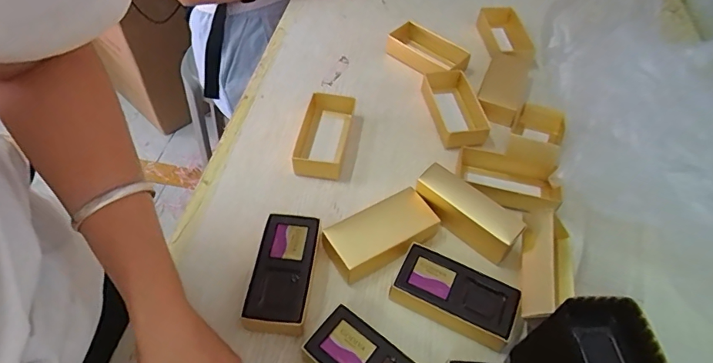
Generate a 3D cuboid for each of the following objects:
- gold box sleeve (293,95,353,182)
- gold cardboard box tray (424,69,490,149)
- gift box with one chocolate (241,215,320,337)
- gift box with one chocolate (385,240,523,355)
[{"bbox_3d":[-0.044,-0.056,0.557,0.062,0.030,0.121,8,53,4],"label":"gold box sleeve"},{"bbox_3d":[0.132,-0.105,0.599,0.061,0.027,0.139,-6,53,-7],"label":"gold cardboard box tray"},{"bbox_3d":[-0.071,0.091,0.440,0.059,0.034,0.110,3,52,0],"label":"gift box with one chocolate"},{"bbox_3d":[0.095,0.110,0.431,0.113,0.029,0.057,22,55,14],"label":"gift box with one chocolate"}]

